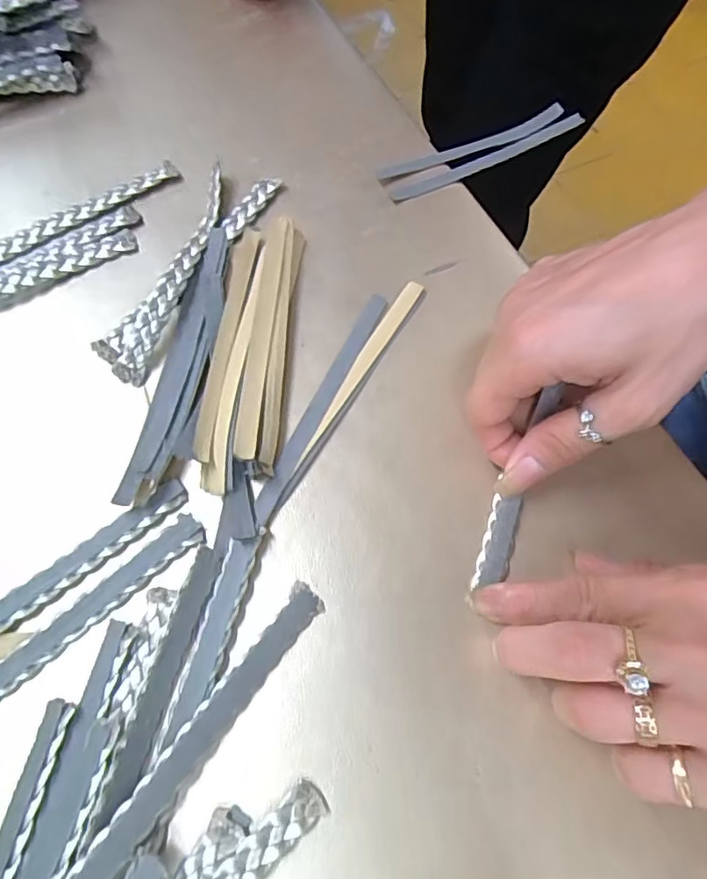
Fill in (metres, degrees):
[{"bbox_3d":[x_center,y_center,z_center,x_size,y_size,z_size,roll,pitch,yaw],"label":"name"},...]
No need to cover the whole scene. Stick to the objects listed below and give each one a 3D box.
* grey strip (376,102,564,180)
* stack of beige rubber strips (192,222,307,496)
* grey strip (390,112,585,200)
[{"bbox_3d":[0.070,-0.172,0.334,0.127,0.007,0.012,-26,69,-14],"label":"grey strip"},{"bbox_3d":[-0.049,-0.045,0.268,0.037,0.011,0.141,4,66,-1],"label":"stack of beige rubber strips"},{"bbox_3d":[0.081,-0.164,0.330,0.136,0.004,0.009,-28,70,-14],"label":"grey strip"}]

